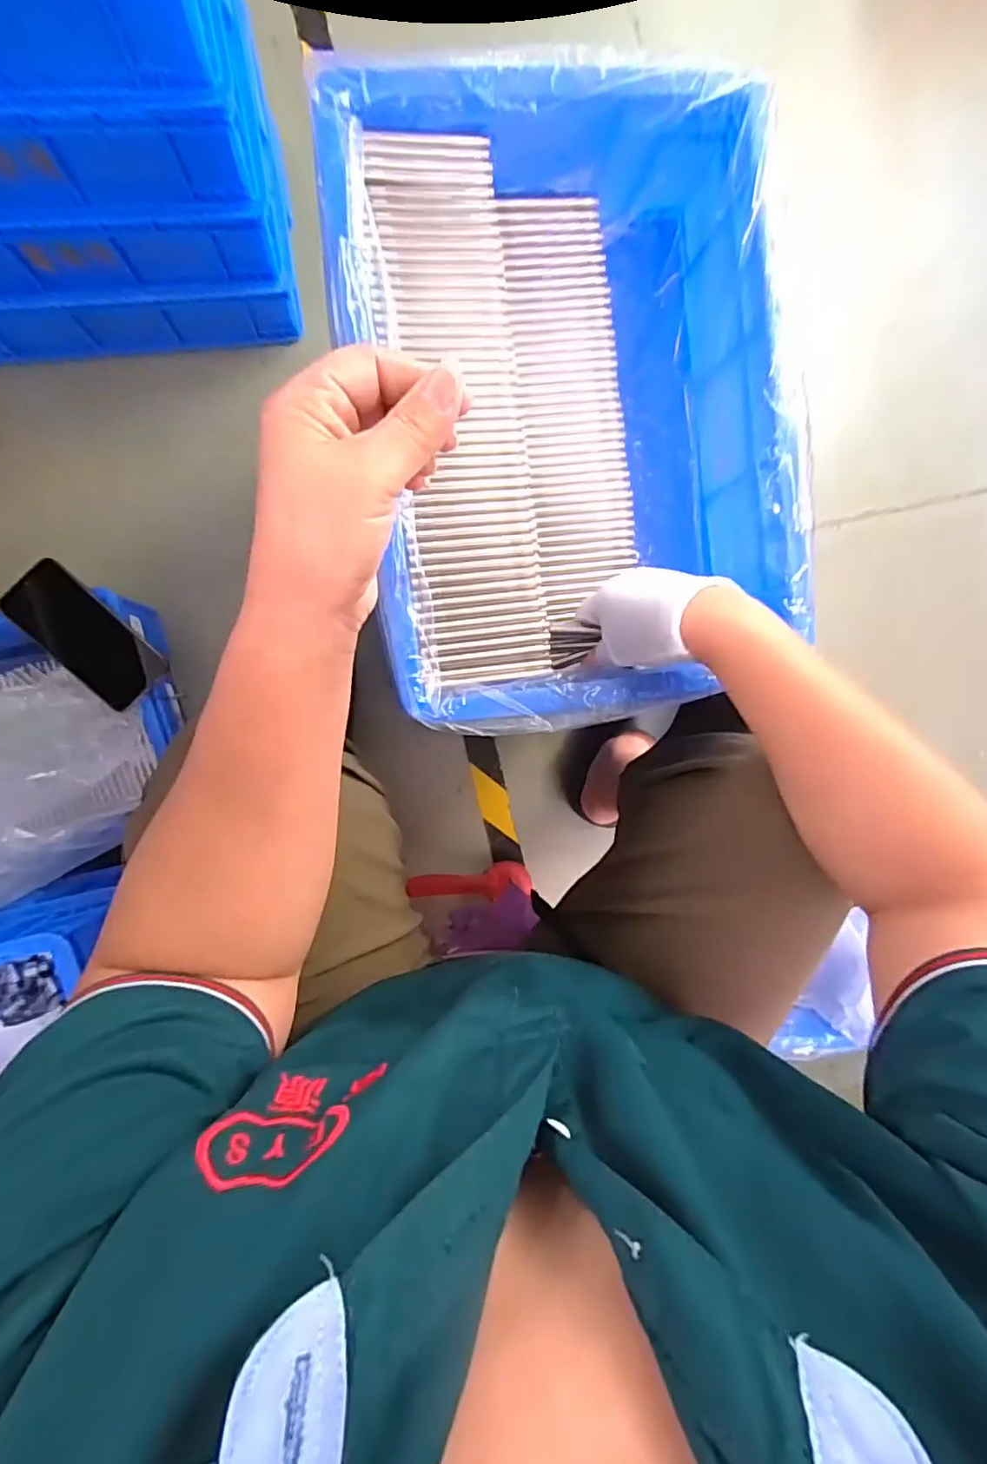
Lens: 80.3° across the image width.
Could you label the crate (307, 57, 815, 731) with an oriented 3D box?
[{"bbox_3d":[0.051,-0.223,0.442,0.300,0.123,0.408,-13,98,-6],"label":"crate"}]

